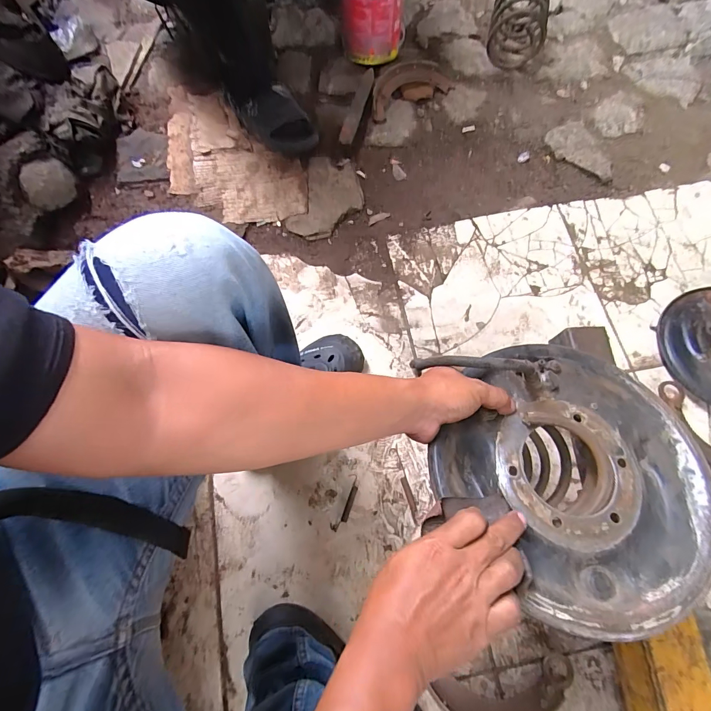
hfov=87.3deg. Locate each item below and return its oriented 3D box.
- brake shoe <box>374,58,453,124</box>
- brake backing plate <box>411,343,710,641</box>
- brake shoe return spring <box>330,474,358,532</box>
[{"bbox_3d":[0.120,-0.683,0.944,0.233,0.044,0.128,-31,73,-10],"label":"brake shoe"},{"bbox_3d":[0.207,0.106,0.364,0.256,0.056,0.257,-1,71,2],"label":"brake backing plate"},{"bbox_3d":[-0.015,0.255,0.643,0.023,0.008,0.096,20,73,9],"label":"brake shoe return spring"}]

